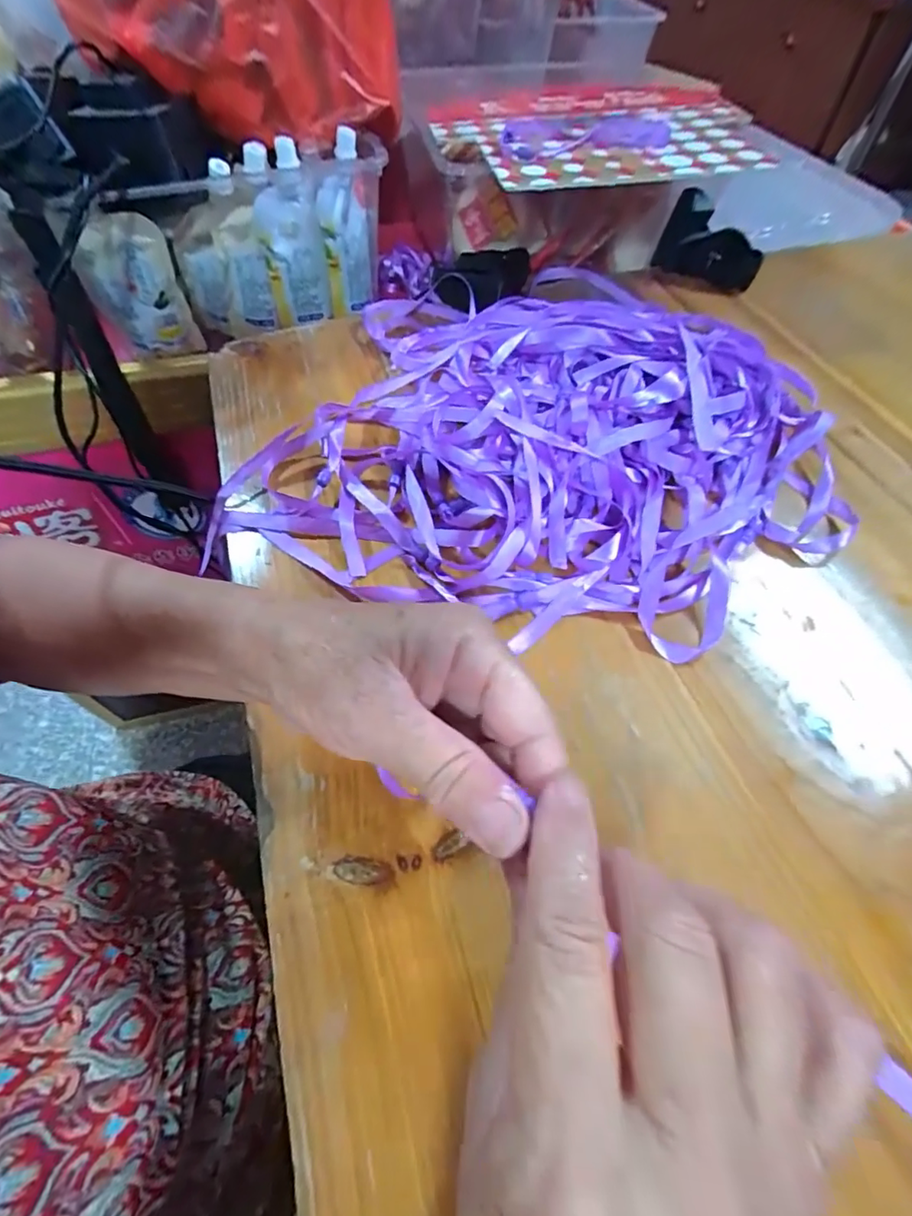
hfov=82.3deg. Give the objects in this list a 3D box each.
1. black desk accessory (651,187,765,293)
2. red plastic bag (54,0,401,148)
[{"bbox_3d":[0.249,-0.355,0.507,0.101,0.064,0.039,24,60,14],"label":"black desk accessory"},{"bbox_3d":[-0.179,-0.481,0.417,0.254,0.141,0.125,-3,57,-3],"label":"red plastic bag"}]

